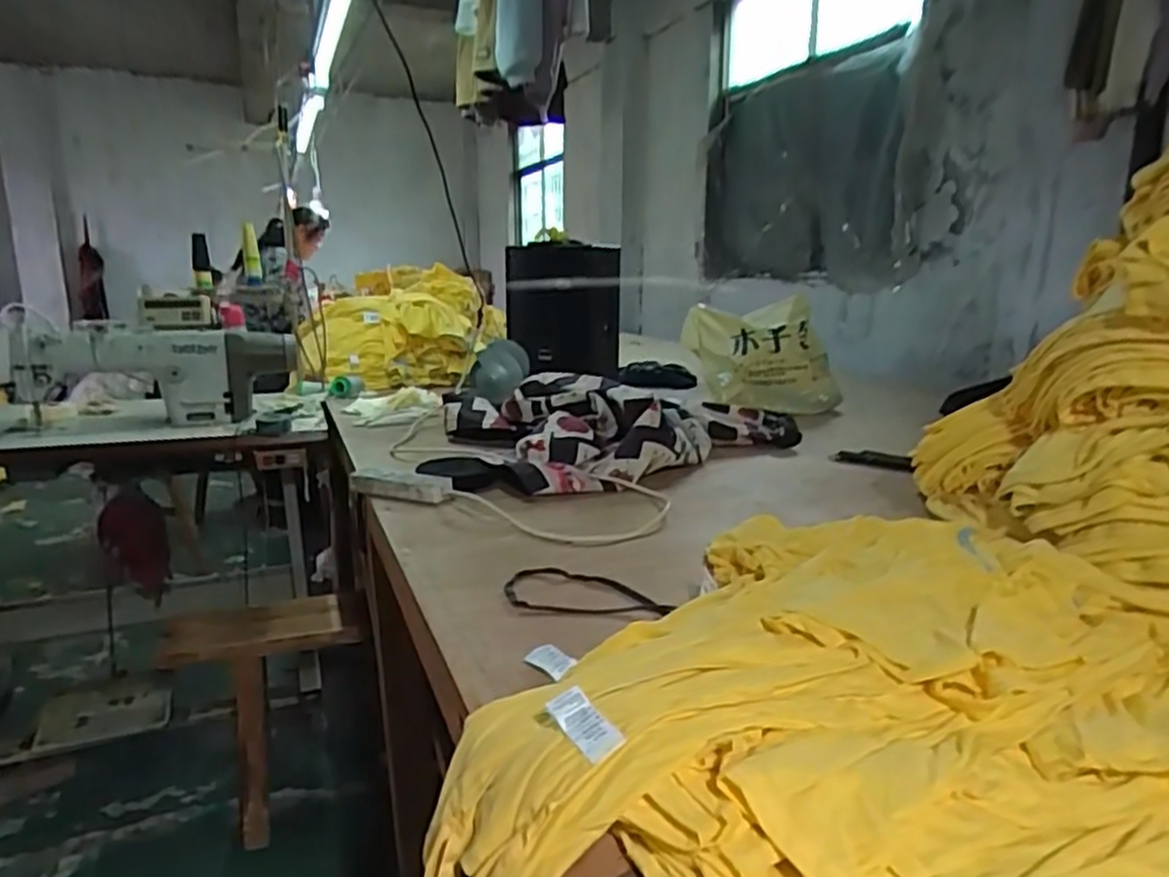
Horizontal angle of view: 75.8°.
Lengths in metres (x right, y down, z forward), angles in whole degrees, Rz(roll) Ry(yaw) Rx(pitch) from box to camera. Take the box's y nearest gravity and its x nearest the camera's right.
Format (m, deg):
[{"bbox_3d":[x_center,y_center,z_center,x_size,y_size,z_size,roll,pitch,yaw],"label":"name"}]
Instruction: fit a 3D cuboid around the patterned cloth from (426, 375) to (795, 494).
[{"bbox_3d":[0.078,-0.023,1.483,0.749,0.136,0.460,-1,13,-3],"label":"patterned cloth"}]

